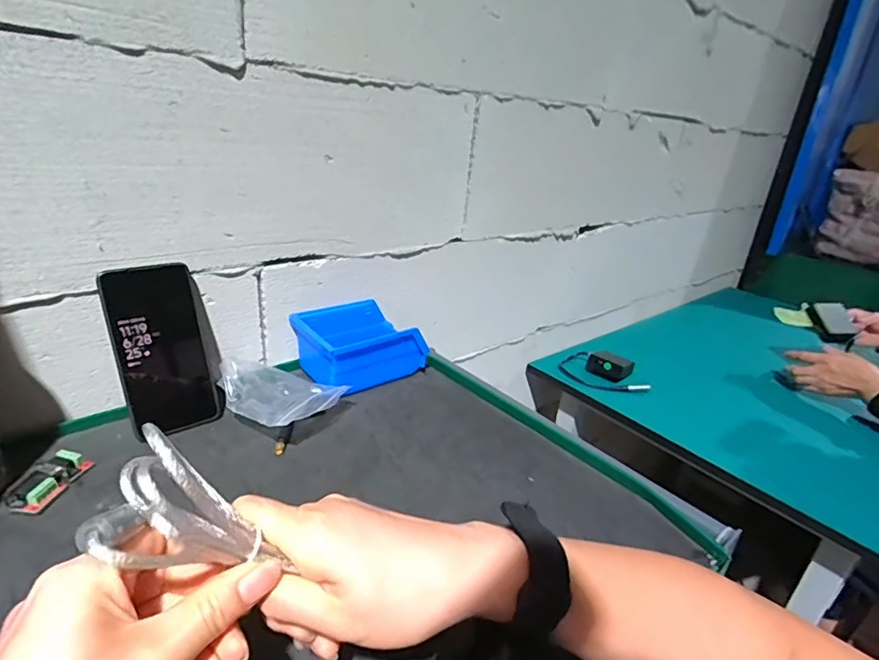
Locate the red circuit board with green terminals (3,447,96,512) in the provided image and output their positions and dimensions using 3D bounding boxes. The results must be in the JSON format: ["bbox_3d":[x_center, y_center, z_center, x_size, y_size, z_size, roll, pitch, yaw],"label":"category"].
[{"bbox_3d":[-0.321,0.124,0.404,0.033,0.017,0.058,7,24,5],"label":"red circuit board with green terminals"}]

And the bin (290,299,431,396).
[{"bbox_3d":[-0.097,0.022,0.606,0.136,0.072,0.108,-11,29,-33],"label":"bin"}]

